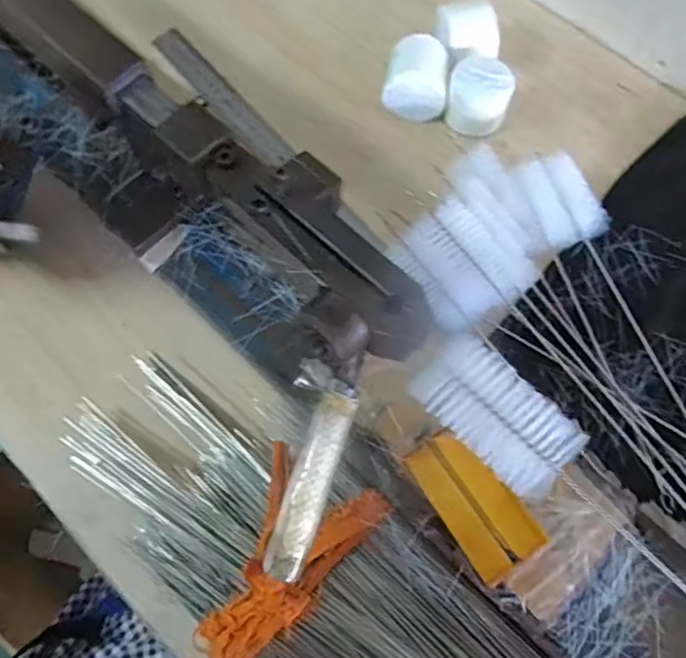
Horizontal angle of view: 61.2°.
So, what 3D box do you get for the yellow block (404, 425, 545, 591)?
[{"bbox_3d":[0.076,0.101,0.341,0.043,0.009,0.083,-33,72,-12],"label":"yellow block"}]

